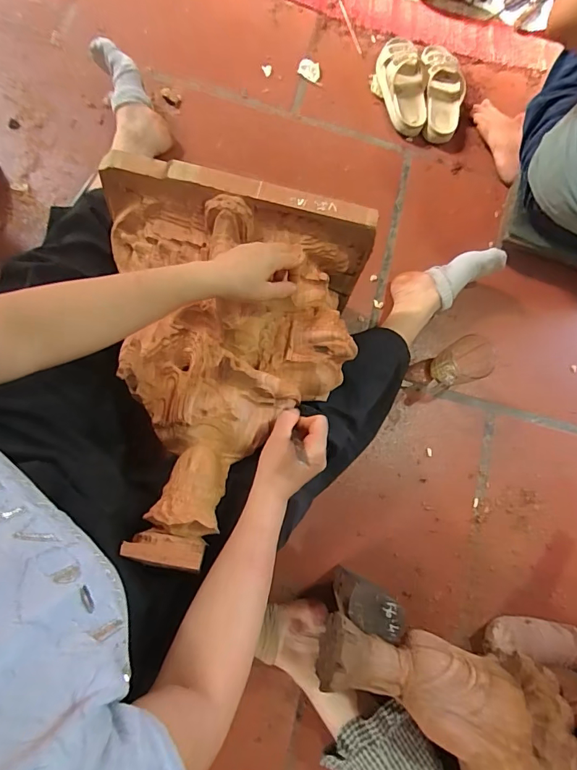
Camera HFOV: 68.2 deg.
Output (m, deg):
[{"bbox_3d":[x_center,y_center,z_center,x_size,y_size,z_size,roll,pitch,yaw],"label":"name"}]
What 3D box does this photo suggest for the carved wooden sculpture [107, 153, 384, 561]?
[{"bbox_3d":[-0.106,-0.048,0.569,0.378,0.124,0.507,10,74,1],"label":"carved wooden sculpture"}]

